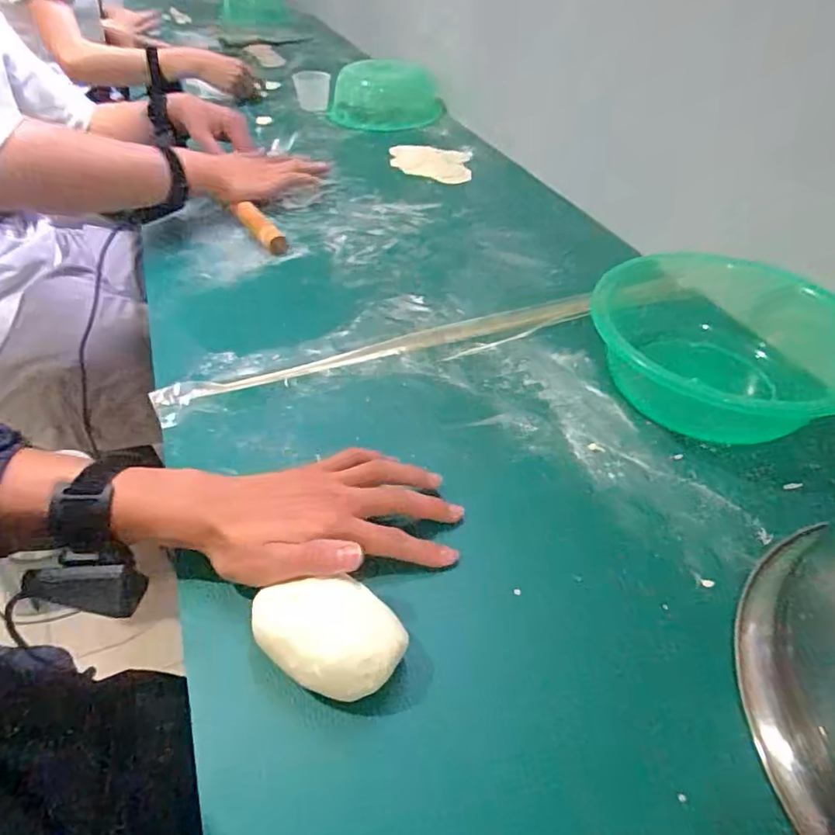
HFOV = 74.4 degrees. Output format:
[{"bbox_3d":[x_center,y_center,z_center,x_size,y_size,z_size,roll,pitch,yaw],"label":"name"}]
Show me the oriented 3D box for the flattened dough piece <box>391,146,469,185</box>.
[{"bbox_3d":[0.020,-0.419,0.909,0.134,0.007,0.137,4,46,2],"label":"flattened dough piece"}]

